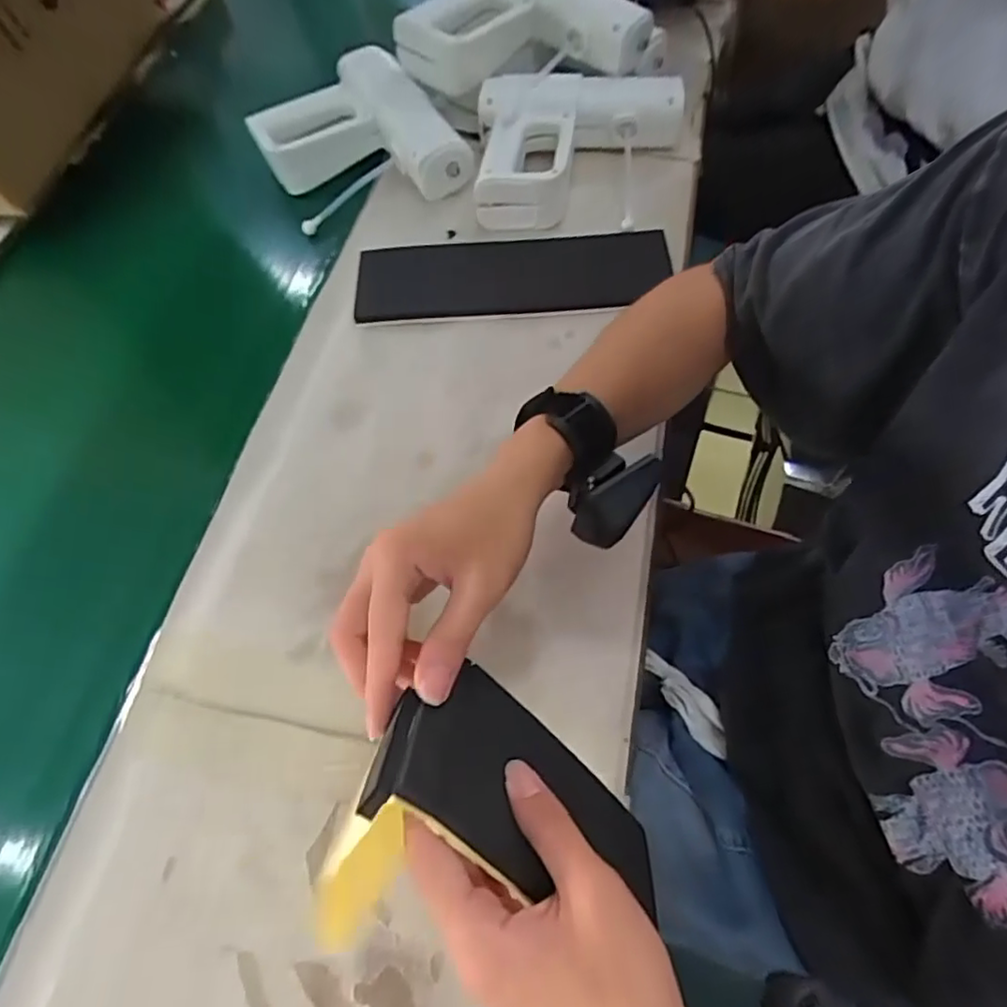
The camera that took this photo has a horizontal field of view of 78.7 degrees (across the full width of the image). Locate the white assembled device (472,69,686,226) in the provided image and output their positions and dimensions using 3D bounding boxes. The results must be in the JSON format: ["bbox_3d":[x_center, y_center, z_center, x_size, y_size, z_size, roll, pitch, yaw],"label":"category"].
[{"bbox_3d":[0.079,-0.350,0.619,0.208,0.072,0.156,0,63,3],"label":"white assembled device"}]

